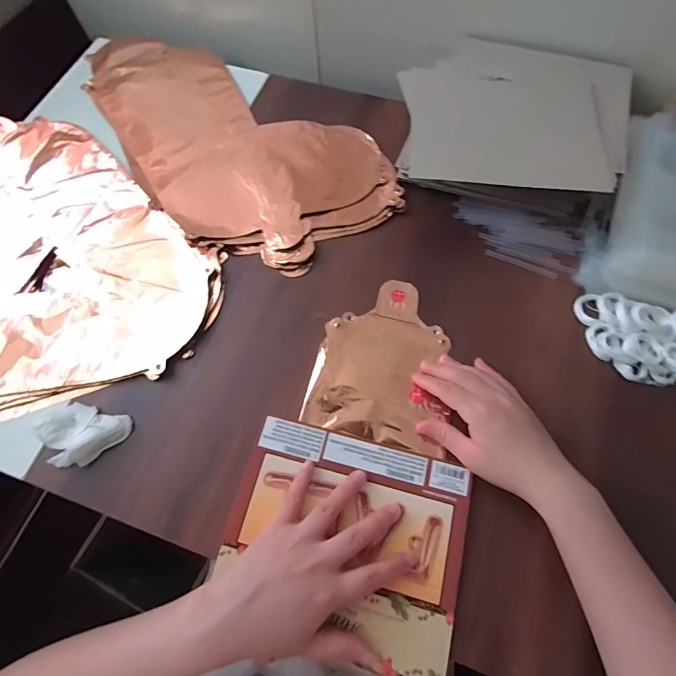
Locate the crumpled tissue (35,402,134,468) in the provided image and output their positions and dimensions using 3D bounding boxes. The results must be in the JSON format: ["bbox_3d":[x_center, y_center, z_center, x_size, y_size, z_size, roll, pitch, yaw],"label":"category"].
[{"bbox_3d":[-0.234,0.089,0.340,0.071,0.022,0.053,13,69,7],"label":"crumpled tissue"}]

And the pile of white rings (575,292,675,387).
[{"bbox_3d":[0.302,0.006,0.357,0.137,0.024,0.075,21,70,10],"label":"pile of white rings"}]

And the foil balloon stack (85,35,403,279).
[{"bbox_3d":[-0.163,-0.268,0.489,0.499,0.013,0.235,41,75,16],"label":"foil balloon stack"}]

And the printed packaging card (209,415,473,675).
[{"bbox_3d":[0.006,0.164,0.314,0.191,0.008,0.154,14,70,7],"label":"printed packaging card"}]

